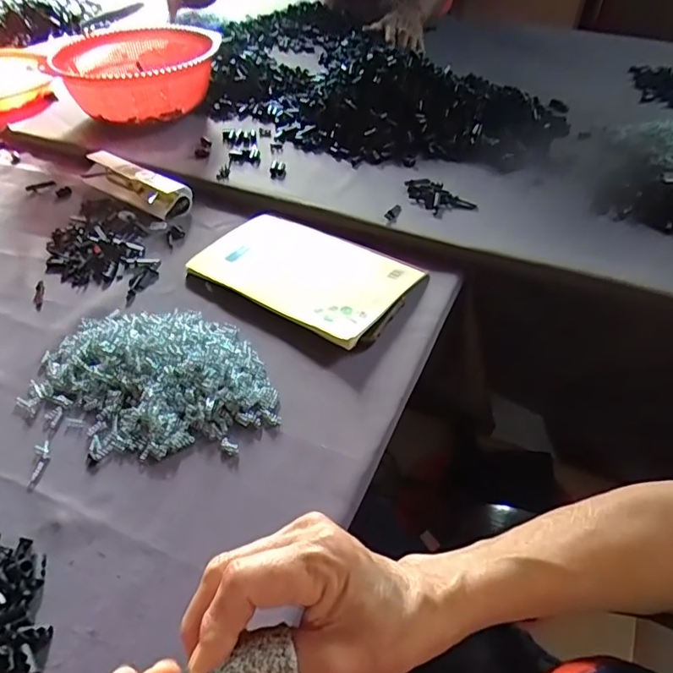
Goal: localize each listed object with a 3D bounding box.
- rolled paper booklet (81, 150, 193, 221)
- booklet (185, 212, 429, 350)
[{"bbox_3d":[-0.242,-0.182,0.639,0.151,0.035,0.040,26,51,25],"label":"rolled paper booklet"},{"bbox_3d":[-0.031,-0.068,0.531,0.209,0.016,0.138,25,50,24],"label":"booklet"}]

